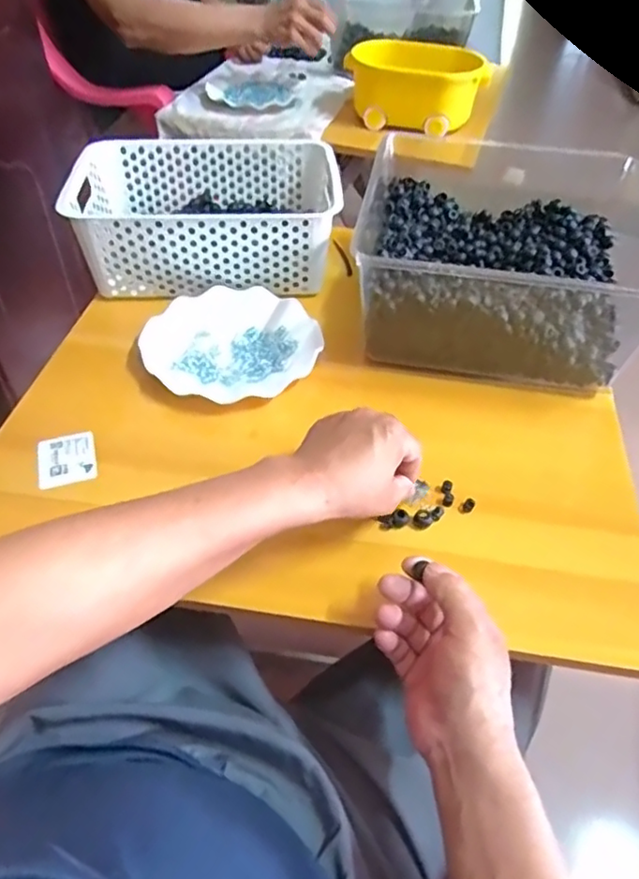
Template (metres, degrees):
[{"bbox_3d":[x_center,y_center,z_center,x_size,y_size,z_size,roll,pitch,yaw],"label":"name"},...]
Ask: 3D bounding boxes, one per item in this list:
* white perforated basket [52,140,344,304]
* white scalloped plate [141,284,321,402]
[{"bbox_3d":[-0.139,-0.279,0.747,0.300,0.101,0.206,-3,47,-6],"label":"white perforated basket"},{"bbox_3d":[-0.096,-0.106,0.663,0.183,0.033,0.176,1,47,-1],"label":"white scalloped plate"}]

